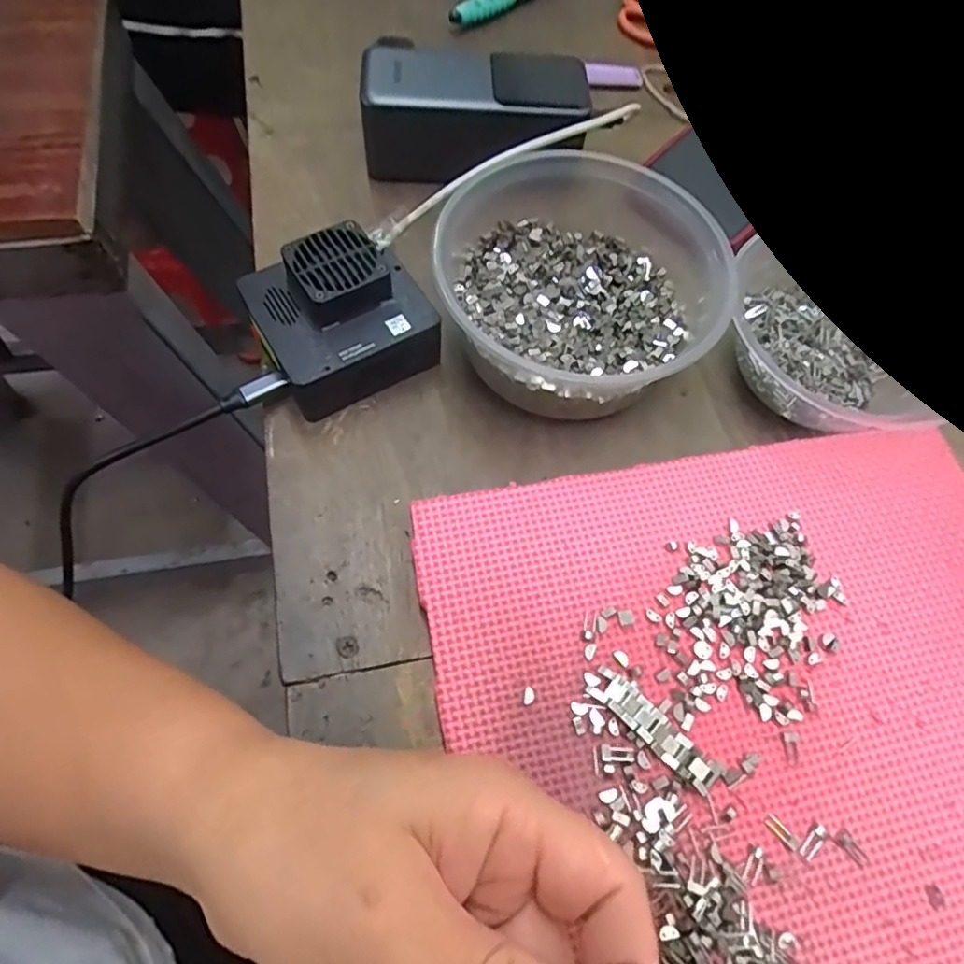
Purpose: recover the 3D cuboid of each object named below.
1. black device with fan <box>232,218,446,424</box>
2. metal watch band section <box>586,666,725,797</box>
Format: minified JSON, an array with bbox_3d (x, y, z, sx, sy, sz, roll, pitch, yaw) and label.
[{"bbox_3d":[-0.069,-0.081,0.299,0.079,0.049,0.070,-28,69,-16],"label":"black device with fan"},{"bbox_3d":[0.066,0.094,0.231,0.055,0.007,0.013,40,68,15],"label":"metal watch band section"}]

